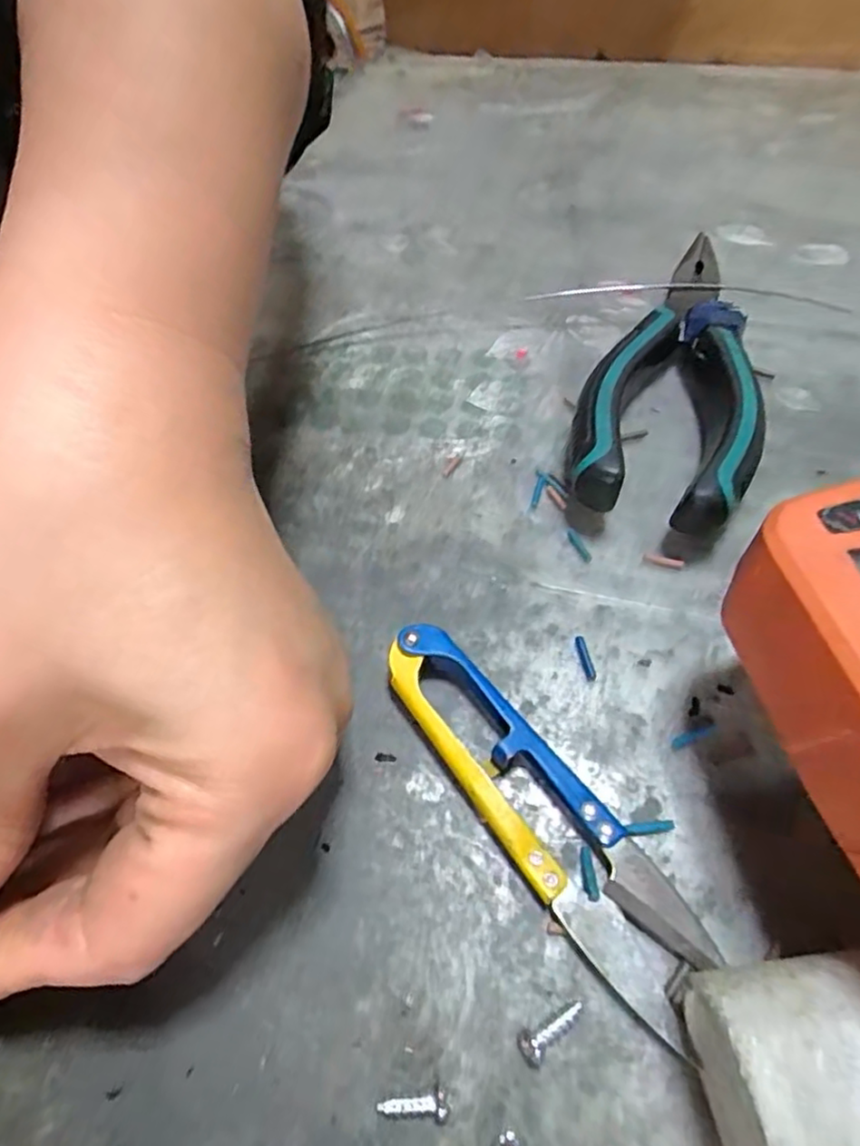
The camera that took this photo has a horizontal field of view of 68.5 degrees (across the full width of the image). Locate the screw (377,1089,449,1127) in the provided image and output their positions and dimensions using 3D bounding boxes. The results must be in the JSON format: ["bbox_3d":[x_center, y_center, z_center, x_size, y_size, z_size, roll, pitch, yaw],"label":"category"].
[{"bbox_3d":[-0.003,0.098,0.115,0.013,0.005,0.005,-5,55,1],"label":"screw"}]

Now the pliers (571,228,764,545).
[{"bbox_3d":[0.081,-0.072,0.214,0.051,0.023,0.142,10,57,12],"label":"pliers"}]

